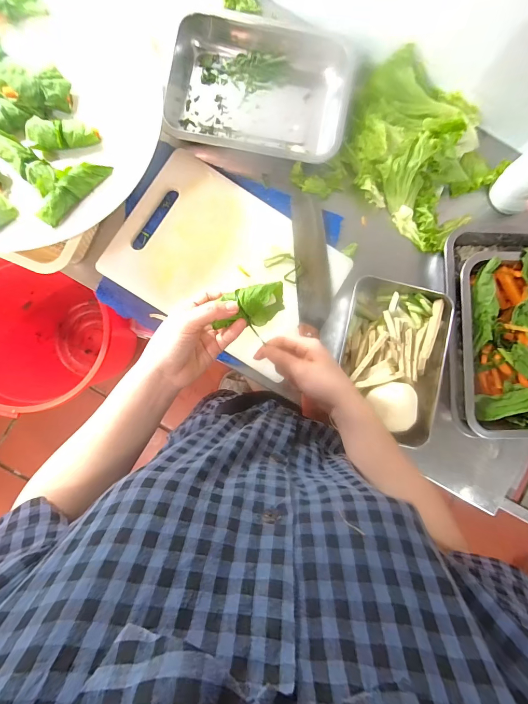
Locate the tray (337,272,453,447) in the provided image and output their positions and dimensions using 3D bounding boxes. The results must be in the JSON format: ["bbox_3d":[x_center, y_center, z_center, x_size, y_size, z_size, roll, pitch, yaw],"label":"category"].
[{"bbox_3d":[0.182,0.008,0.471,0.136,0.055,0.220,9,85,-5],"label":"tray"}]

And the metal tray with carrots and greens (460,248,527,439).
[{"bbox_3d":[0.367,-0.014,0.472,0.187,0.063,0.269,-2,86,-6],"label":"metal tray with carrots and greens"}]

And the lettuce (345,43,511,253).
[{"bbox_3d":[0.234,-0.310,0.491,0.245,0.059,0.213,41,83,-1],"label":"lettuce"}]

